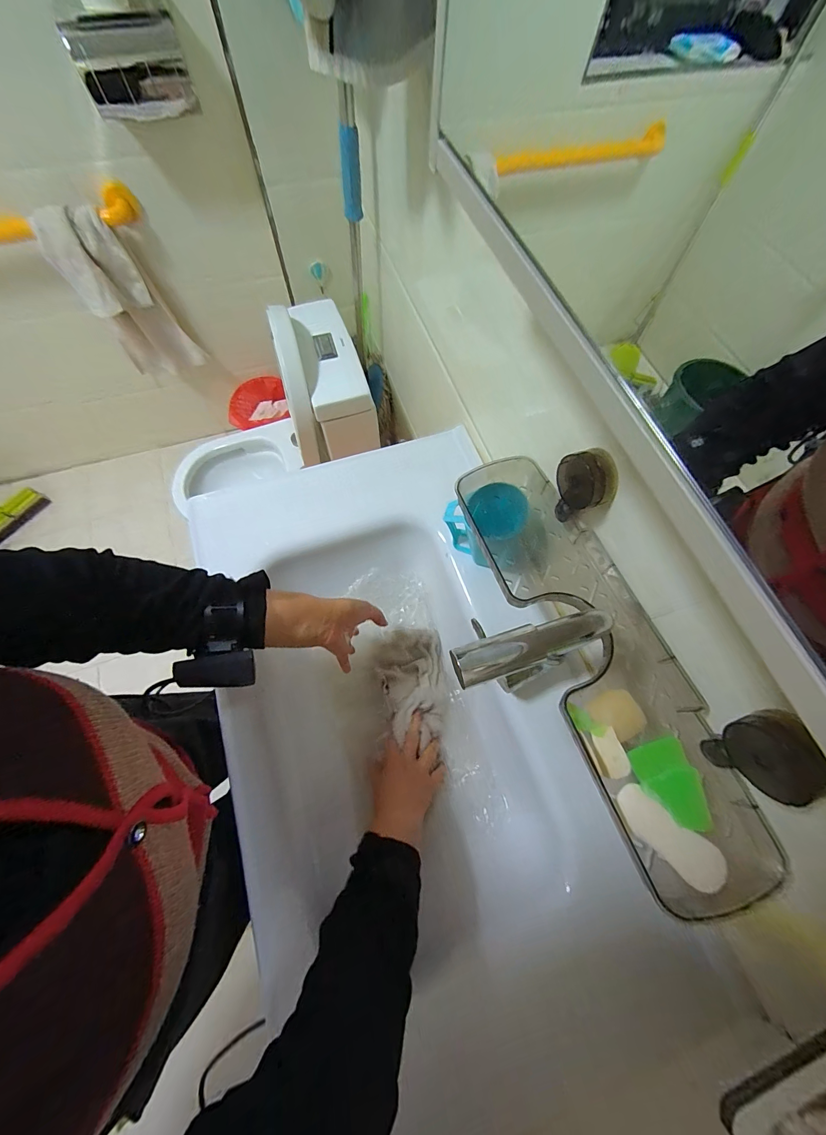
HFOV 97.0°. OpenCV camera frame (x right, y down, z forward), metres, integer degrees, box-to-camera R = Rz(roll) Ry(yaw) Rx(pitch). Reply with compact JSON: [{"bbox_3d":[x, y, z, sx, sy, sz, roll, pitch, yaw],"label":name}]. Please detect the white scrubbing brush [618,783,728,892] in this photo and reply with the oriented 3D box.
[{"bbox_3d":[0.209,0.219,0.300,0.080,0.010,0.034,40,89,30],"label":"white scrubbing brush"}]

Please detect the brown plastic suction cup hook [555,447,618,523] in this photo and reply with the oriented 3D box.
[{"bbox_3d":[0.172,-0.081,0.379,0.025,0.090,0.057,-25,72,-10],"label":"brown plastic suction cup hook"}]

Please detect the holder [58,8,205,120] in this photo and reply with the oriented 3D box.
[{"bbox_3d":[-0.578,-1.036,0.762,0.213,0.134,0.071,-9,69,-5],"label":"holder"}]

